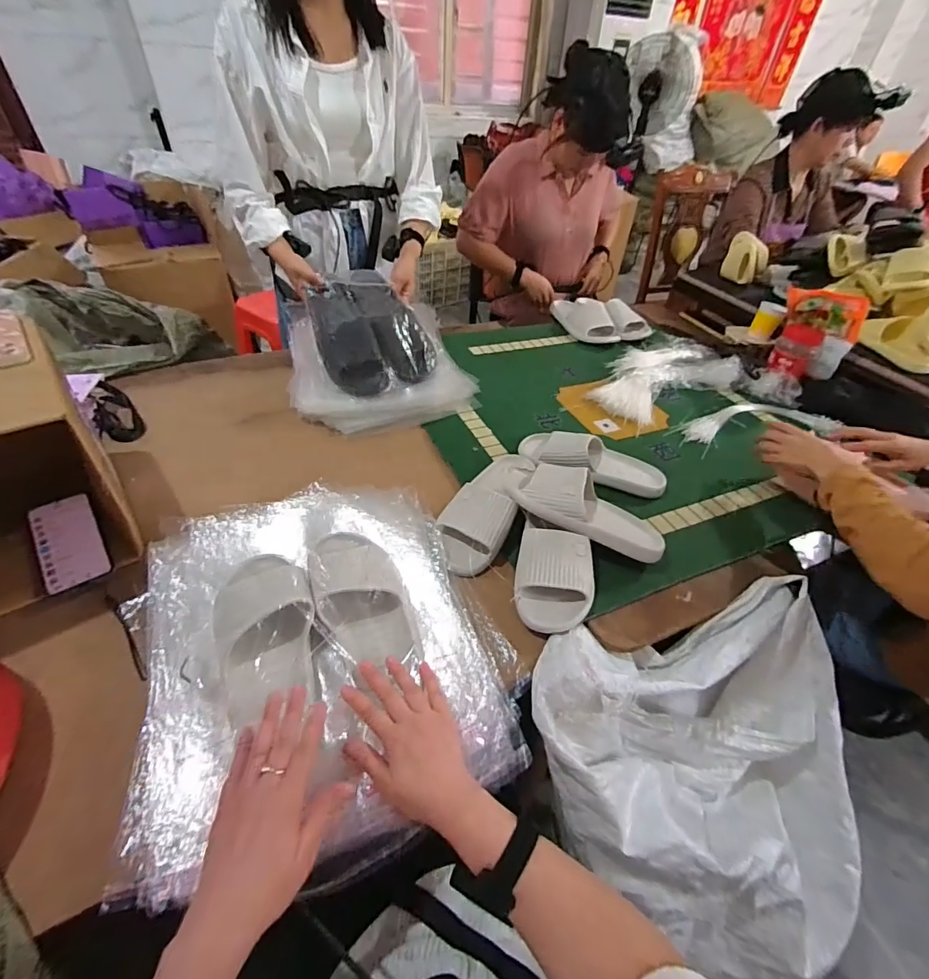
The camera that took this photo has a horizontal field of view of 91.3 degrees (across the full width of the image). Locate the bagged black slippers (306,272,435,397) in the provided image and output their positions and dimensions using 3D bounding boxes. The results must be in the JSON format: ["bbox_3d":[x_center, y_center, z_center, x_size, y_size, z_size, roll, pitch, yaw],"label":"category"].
[{"bbox_3d":[-0.200,-0.344,0.997,0.241,0.075,0.289,-19,88,-14],"label":"bagged black slippers"}]

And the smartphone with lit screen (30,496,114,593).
[{"bbox_3d":[-0.544,0.068,0.626,0.070,0.011,0.159,-22,56,-32],"label":"smartphone with lit screen"}]

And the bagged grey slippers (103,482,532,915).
[{"bbox_3d":[-0.184,0.167,0.565,0.404,0.083,0.473,-17,48,-21],"label":"bagged grey slippers"}]

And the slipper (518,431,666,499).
[{"bbox_3d":[0.238,-0.054,0.850,0.262,0.073,0.101,10,44,5],"label":"slipper"}]

